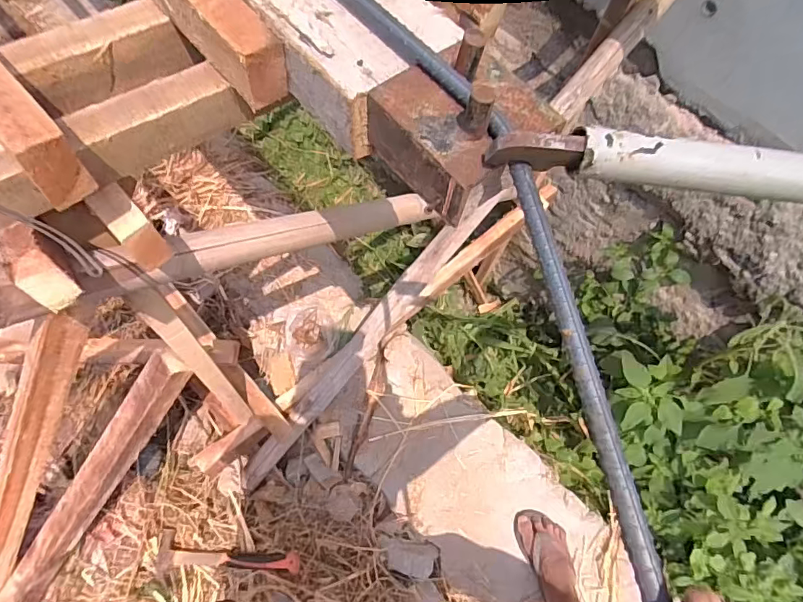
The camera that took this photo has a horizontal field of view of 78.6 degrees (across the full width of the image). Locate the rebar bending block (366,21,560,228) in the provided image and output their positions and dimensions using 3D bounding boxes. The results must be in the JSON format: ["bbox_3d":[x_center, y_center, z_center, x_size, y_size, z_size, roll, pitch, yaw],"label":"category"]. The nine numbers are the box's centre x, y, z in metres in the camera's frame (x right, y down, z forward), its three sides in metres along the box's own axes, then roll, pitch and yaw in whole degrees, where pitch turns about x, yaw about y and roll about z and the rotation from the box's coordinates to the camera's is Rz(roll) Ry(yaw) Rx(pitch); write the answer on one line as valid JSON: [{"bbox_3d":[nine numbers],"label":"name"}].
[{"bbox_3d":[0.043,-0.131,0.348,0.108,0.079,0.107,42,69,13],"label":"rebar bending block"}]

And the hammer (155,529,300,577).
[{"bbox_3d":[-0.386,0.568,1.093,0.332,0.030,0.089,-2,67,11],"label":"hammer"}]

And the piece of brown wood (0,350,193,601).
[{"bbox_3d":[-0.657,0.435,0.972,0.080,0.055,0.918,45,109,15],"label":"piece of brown wood"}]

